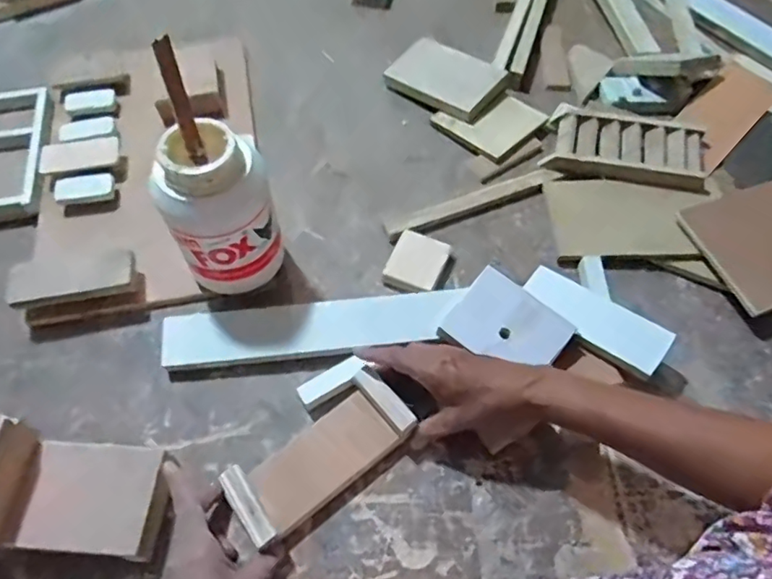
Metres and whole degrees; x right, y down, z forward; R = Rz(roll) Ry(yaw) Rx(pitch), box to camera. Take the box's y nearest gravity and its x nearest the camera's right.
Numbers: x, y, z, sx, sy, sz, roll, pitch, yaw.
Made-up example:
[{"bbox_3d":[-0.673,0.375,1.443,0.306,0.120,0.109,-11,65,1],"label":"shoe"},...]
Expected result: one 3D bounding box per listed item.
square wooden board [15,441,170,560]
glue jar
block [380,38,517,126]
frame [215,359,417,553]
[{"bbox_3d":[-0.223,0.166,0.435,0.098,0.035,0.079,4,59,2],"label":"square wooden board"},{"bbox_3d":[-0.149,-0.061,0.508,0.091,0.176,0.080,-7,59,-5],"label":"glue jar"},{"bbox_3d":[0.080,-0.273,0.698,0.141,0.018,0.100,35,65,19],"label":"block"},{"bbox_3d":[-0.062,0.134,0.473,0.156,0.036,0.092,-36,65,-20],"label":"frame"}]

